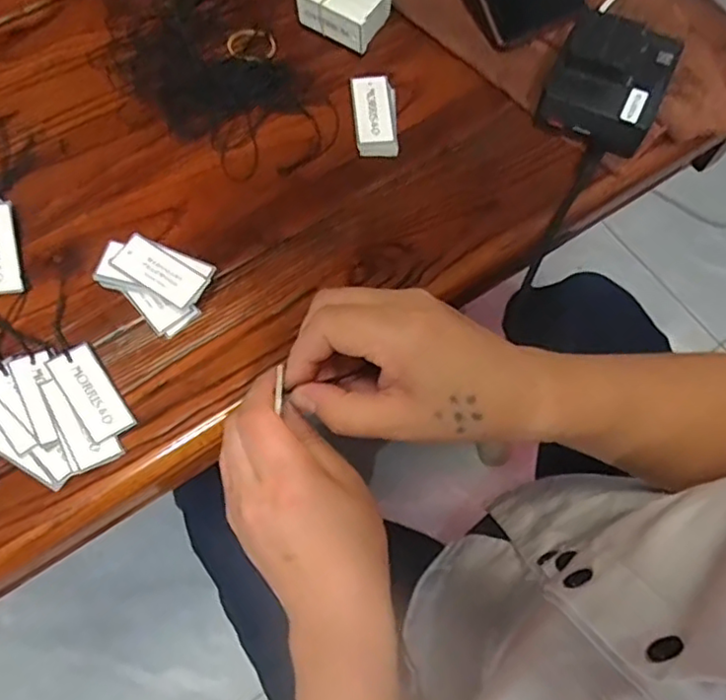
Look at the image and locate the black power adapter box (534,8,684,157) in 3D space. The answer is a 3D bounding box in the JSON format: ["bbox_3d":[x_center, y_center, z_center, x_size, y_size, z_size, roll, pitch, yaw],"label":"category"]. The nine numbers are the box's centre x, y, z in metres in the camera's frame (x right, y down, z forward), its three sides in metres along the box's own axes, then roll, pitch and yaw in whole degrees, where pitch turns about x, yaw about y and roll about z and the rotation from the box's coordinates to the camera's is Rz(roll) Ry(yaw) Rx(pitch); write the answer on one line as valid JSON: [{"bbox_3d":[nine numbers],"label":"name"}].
[{"bbox_3d":[0.162,-0.176,0.424,0.070,0.046,0.069,26,71,8],"label":"black power adapter box"}]

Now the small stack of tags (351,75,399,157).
[{"bbox_3d":[0.009,-0.161,0.440,0.029,0.014,0.059,-5,70,-3],"label":"small stack of tags"}]

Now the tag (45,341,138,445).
[{"bbox_3d":[-0.155,0.024,0.366,0.025,0.004,0.058,-31,79,-25],"label":"tag"}]

